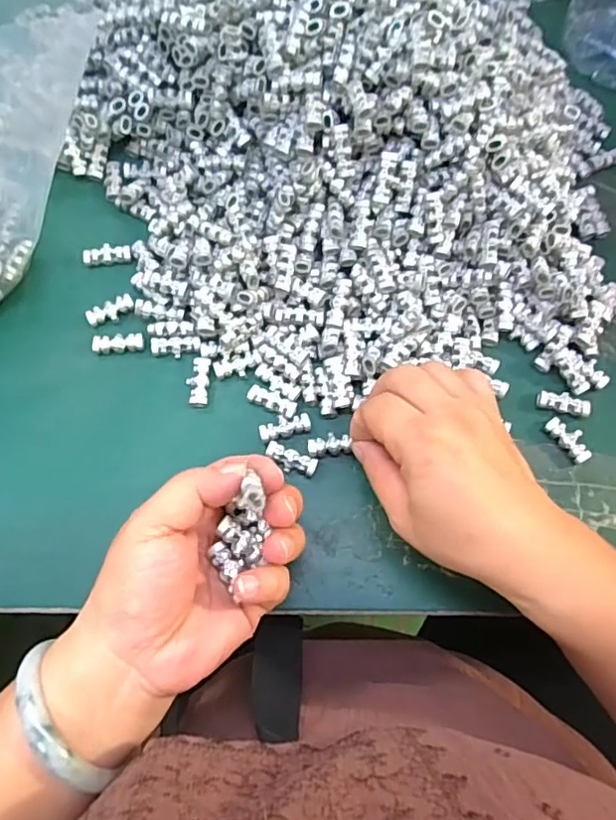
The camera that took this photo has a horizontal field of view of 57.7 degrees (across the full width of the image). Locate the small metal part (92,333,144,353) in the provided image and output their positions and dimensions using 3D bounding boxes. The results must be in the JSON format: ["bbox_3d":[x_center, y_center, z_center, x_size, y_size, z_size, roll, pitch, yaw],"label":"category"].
[{"bbox_3d":[-0.116,-0.041,0.343,0.030,0.008,0.010,-4,70,-4],"label":"small metal part"}]

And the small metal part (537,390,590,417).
[{"bbox_3d":[0.156,-0.005,0.339,0.030,0.007,0.012,15,69,3],"label":"small metal part"}]

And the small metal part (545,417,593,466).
[{"bbox_3d":[0.156,0.017,0.333,0.014,0.007,0.029,-37,75,-15],"label":"small metal part"}]

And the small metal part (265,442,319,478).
[{"bbox_3d":[-0.010,0.028,0.321,0.030,0.006,0.011,25,70,7],"label":"small metal part"}]

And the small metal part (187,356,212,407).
[{"bbox_3d":[-0.066,-0.017,0.337,0.013,0.006,0.030,4,69,-1],"label":"small metal part"}]

